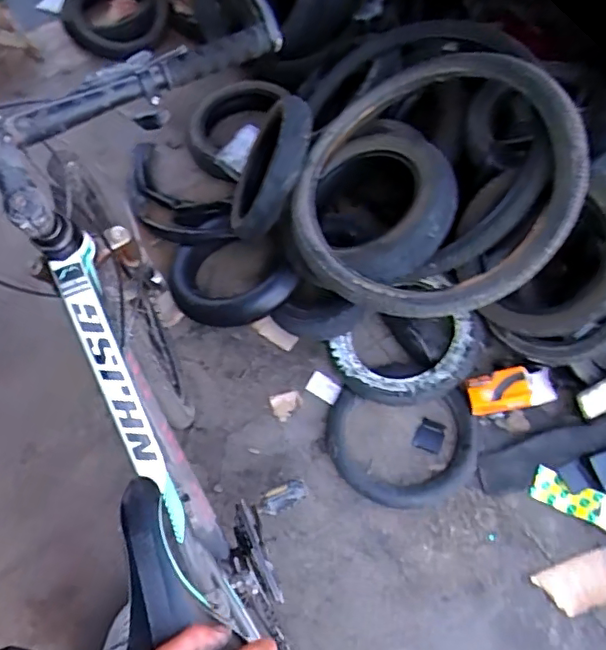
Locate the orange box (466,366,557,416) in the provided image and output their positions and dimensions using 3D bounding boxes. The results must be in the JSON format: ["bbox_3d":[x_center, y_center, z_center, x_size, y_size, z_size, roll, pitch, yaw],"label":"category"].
[{"bbox_3d":[0.475,0.146,1.272,0.201,0.059,0.090,-10,62,0],"label":"orange box"}]

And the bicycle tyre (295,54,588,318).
[{"bbox_3d":[0.269,-0.323,1.220,0.608,0.115,0.632,-17,66,13],"label":"bicycle tyre"}]

